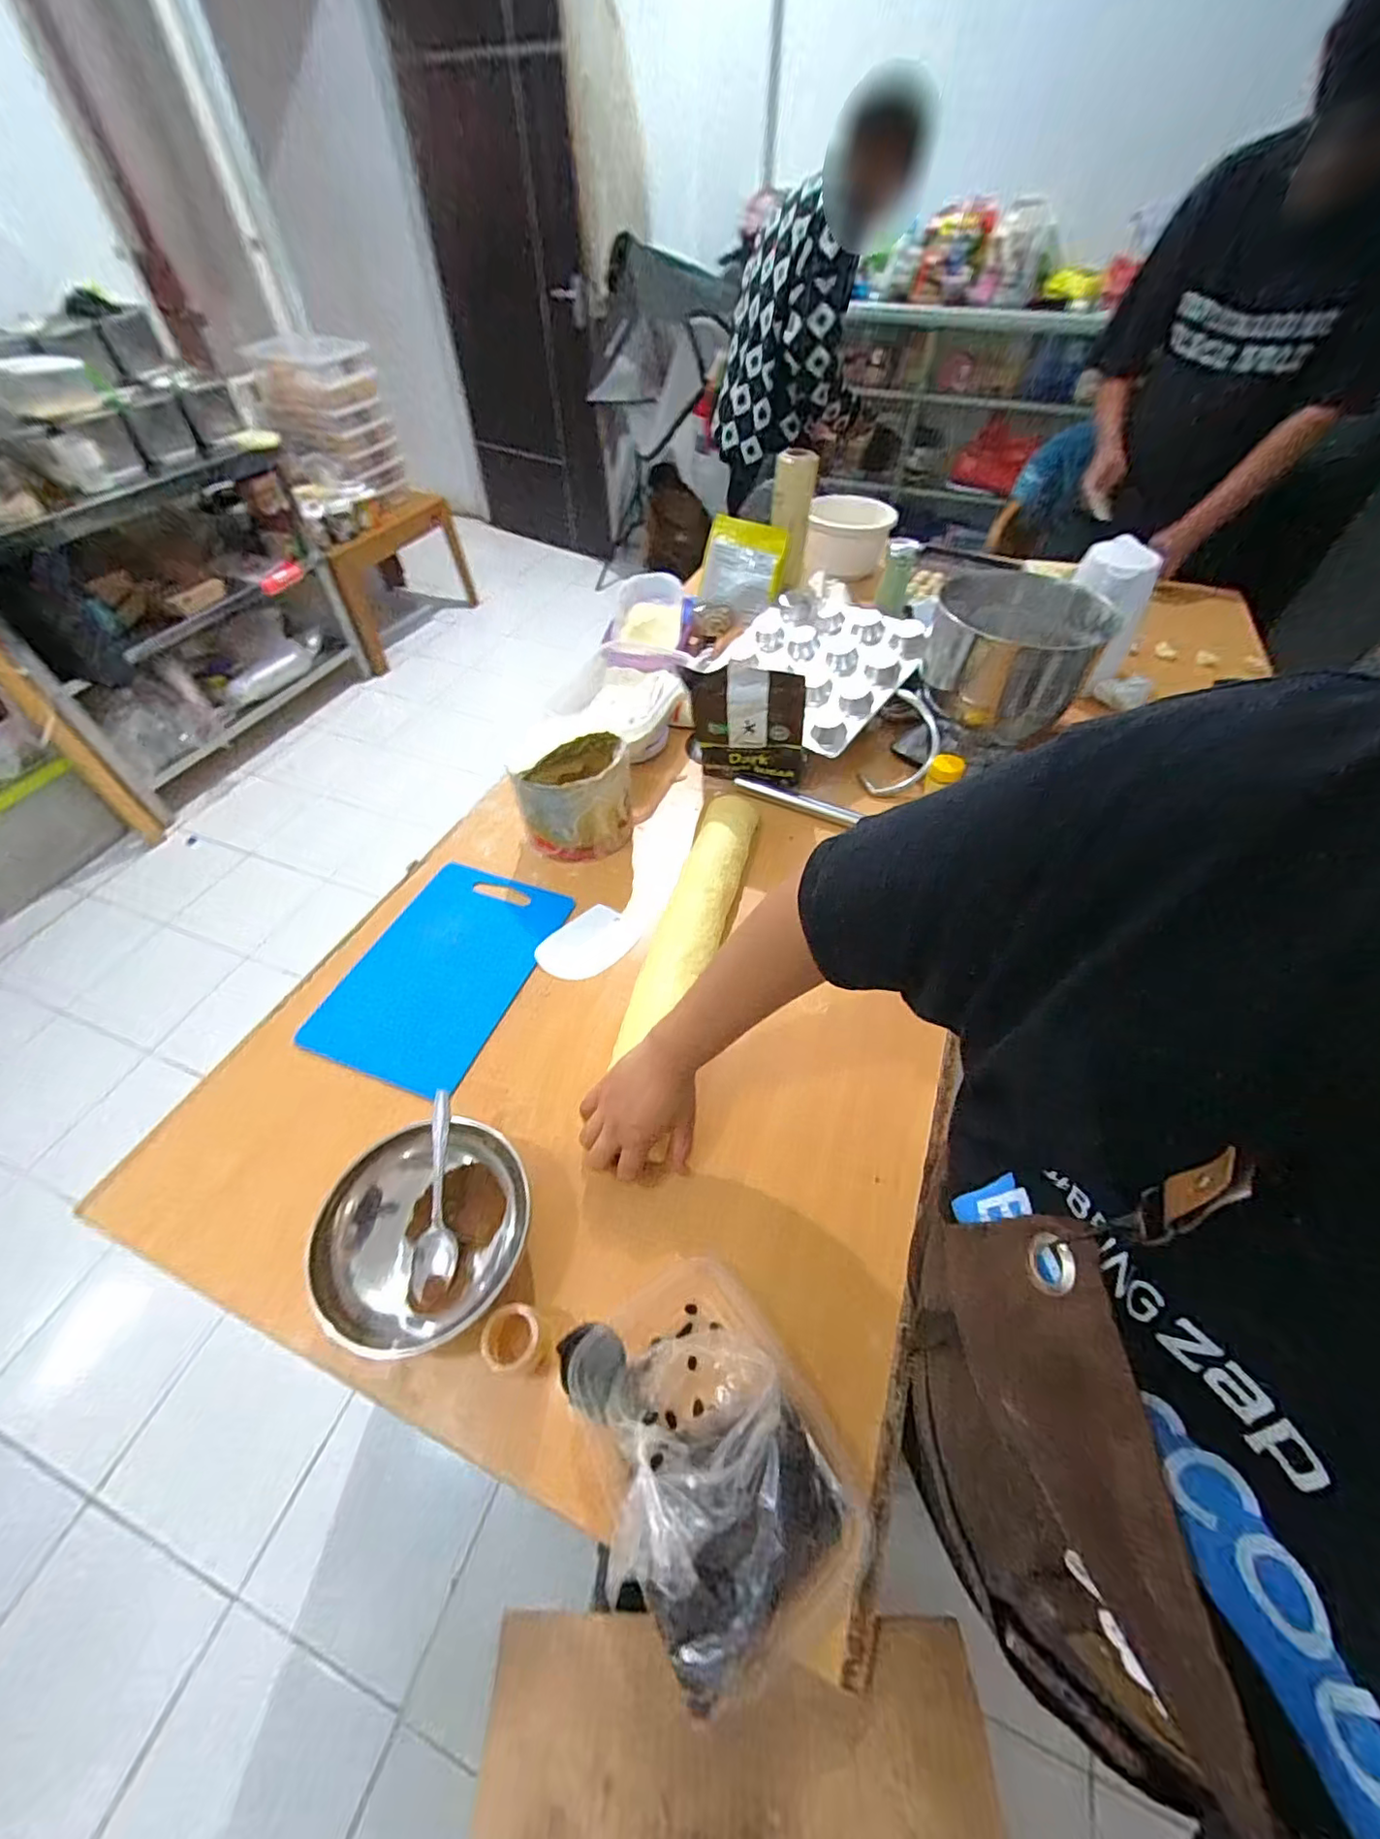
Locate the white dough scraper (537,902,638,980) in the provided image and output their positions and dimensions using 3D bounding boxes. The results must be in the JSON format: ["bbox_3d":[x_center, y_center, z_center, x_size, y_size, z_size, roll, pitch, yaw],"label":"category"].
[{"bbox_3d":[-0.125,0.032,0.741,0.117,0.004,0.078,-39,69,-22],"label":"white dough scraper"}]

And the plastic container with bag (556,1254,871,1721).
[{"bbox_3d":[0.011,0.370,0.426,0.152,0.076,0.225,-27,56,-21],"label":"plastic container with bag"}]

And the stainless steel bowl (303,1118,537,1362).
[{"bbox_3d":[-0.219,0.263,0.502,0.154,0.069,0.162,0,51,-1],"label":"stainless steel bowl"}]

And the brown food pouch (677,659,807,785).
[{"bbox_3d":[0.076,-0.271,0.845,0.176,0.180,0.046,3,51,2],"label":"brown food pouch"}]

